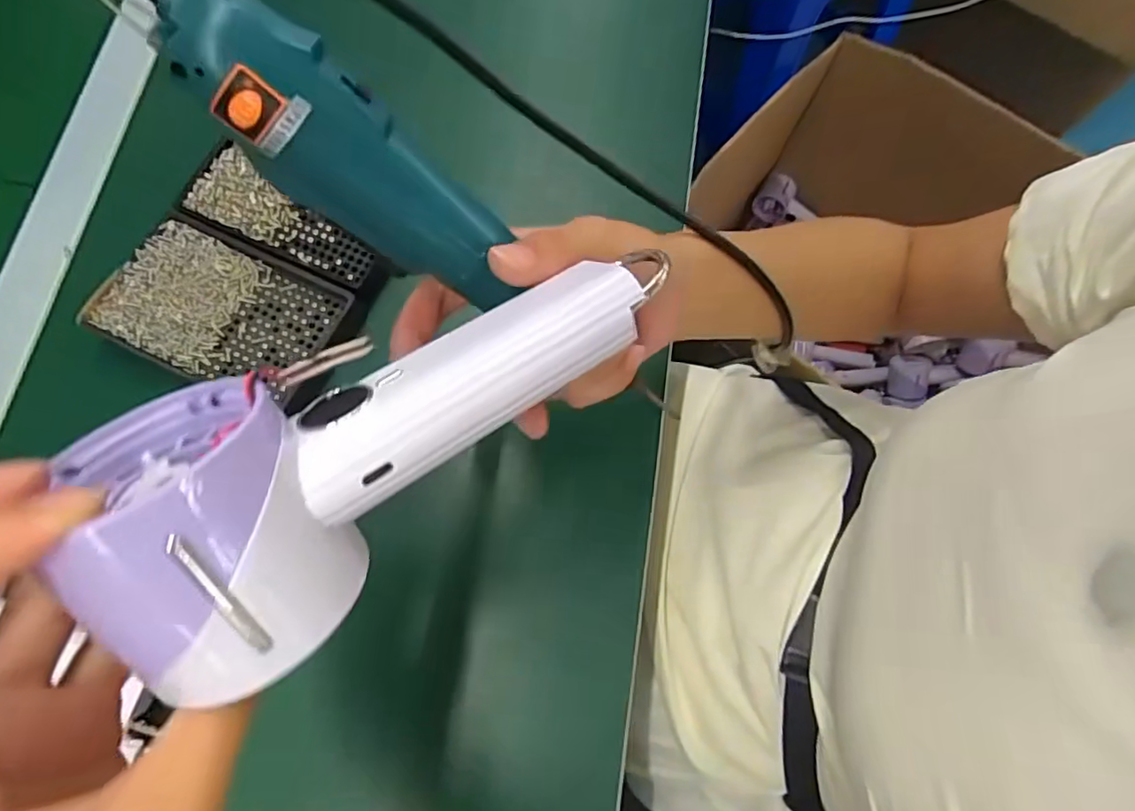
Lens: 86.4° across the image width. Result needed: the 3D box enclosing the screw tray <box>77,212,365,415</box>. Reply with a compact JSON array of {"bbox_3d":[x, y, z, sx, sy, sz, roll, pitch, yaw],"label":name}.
[{"bbox_3d":[-0.208,-0.056,0.372,0.139,0.023,0.086,23,76,7],"label":"screw tray"}]

